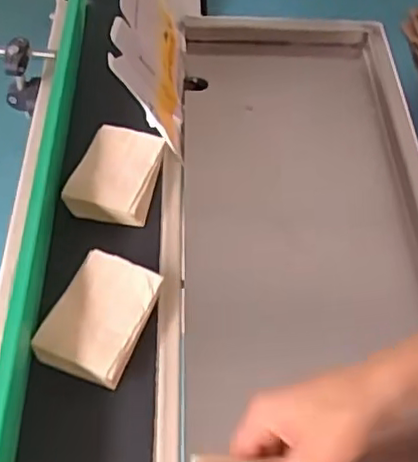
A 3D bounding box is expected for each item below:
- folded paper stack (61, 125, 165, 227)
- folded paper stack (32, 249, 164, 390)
[{"bbox_3d":[-0.088,-0.057,0.632,0.076,0.025,0.105,12,53,9],"label":"folded paper stack"},{"bbox_3d":[-0.091,0.071,0.532,0.071,0.024,0.101,19,55,14],"label":"folded paper stack"}]

